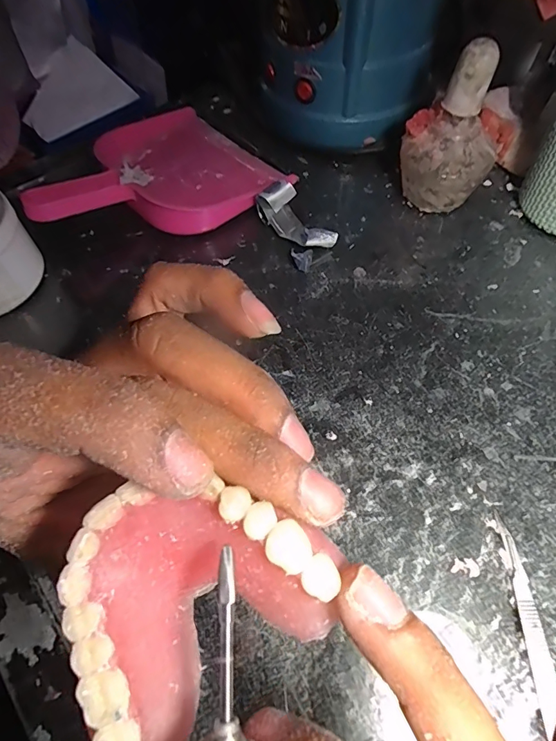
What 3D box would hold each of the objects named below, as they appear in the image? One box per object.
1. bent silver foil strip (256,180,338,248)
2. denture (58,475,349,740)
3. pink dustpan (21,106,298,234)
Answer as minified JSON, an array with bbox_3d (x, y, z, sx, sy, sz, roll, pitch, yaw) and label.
[{"bbox_3d":[0.015,-0.127,0.366,0.032,0.027,0.067,-35,64,-17],"label":"bent silver foil strip"},{"bbox_3d":[-0.018,0.050,0.098,0.058,0.030,0.045,-34,64,-17],"label":"denture"},{"bbox_3d":[-0.112,-0.171,0.385,0.207,0.049,0.165,-40,66,-19],"label":"pink dustpan"}]

